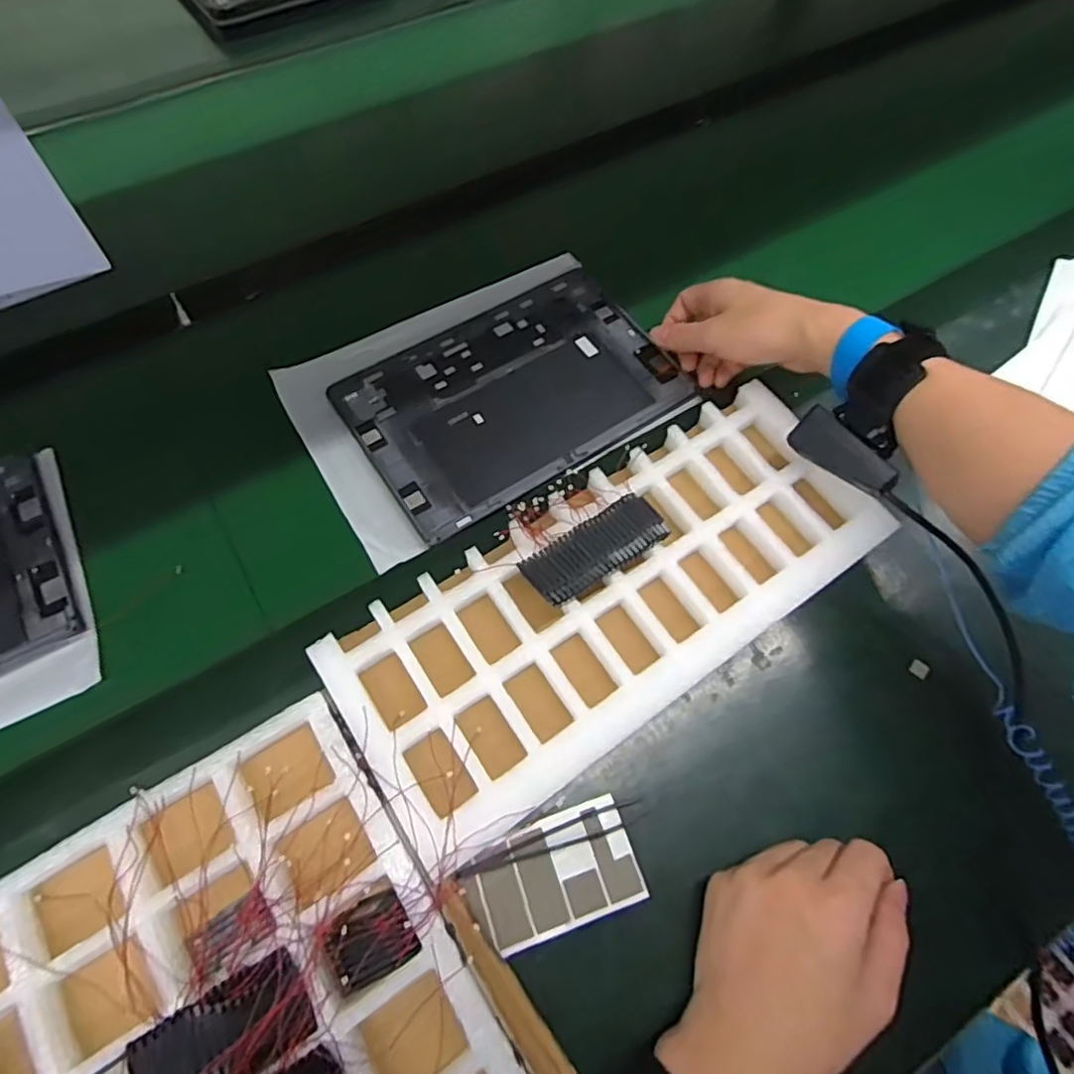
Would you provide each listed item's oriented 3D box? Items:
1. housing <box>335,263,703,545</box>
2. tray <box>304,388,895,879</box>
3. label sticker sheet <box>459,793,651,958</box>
[{"bbox_3d":[-0.019,-0.117,0.506,0.248,0.011,0.169,-31,68,-15],"label":"housing"},{"bbox_3d":[0.055,0.033,0.410,0.371,0.041,0.154,-32,69,-16],"label":"tray"},{"bbox_3d":[0.010,0.193,0.356,0.094,0.004,0.057,-18,65,-10],"label":"label sticker sheet"}]

